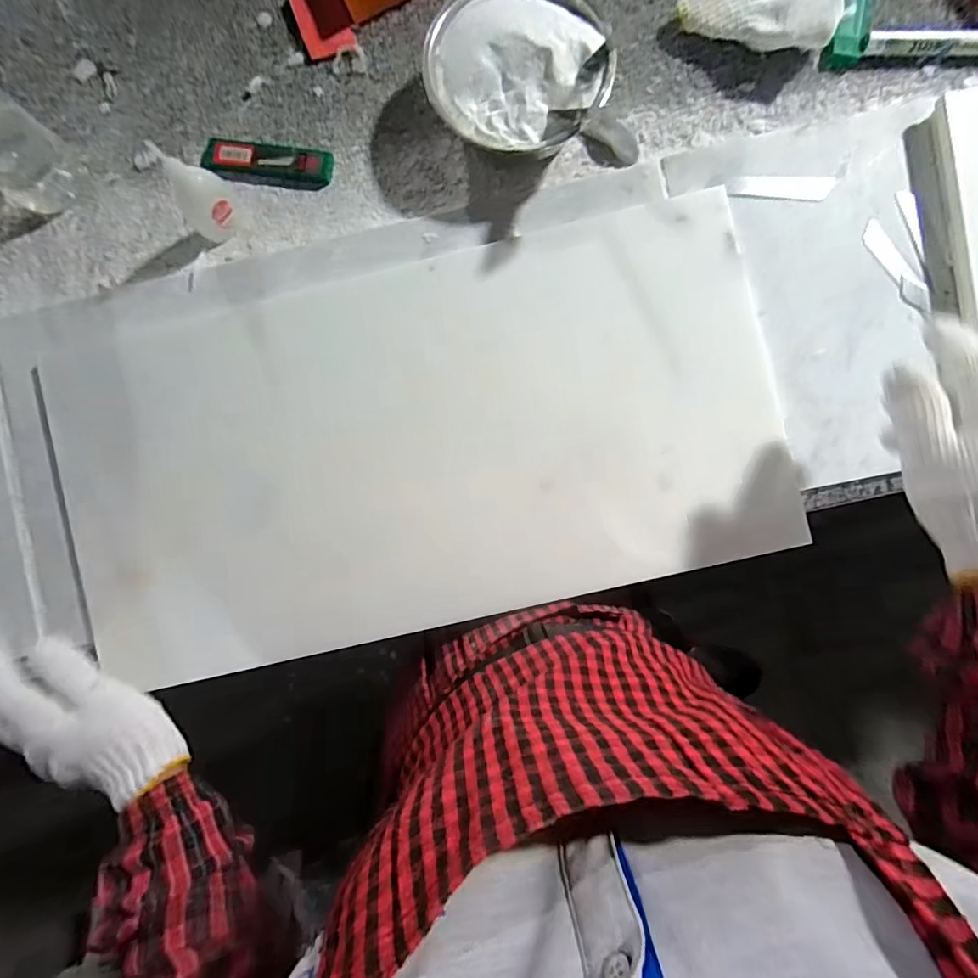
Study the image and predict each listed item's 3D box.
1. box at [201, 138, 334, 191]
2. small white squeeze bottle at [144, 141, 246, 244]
[{"bbox_3d":[-0.199,-0.292,0.437,0.117,0.012,0.033,8,86,3],"label":"box"},{"bbox_3d":[-0.239,-0.244,0.395,0.044,0.088,0.030,-43,86,-1],"label":"small white squeeze bottle"}]

